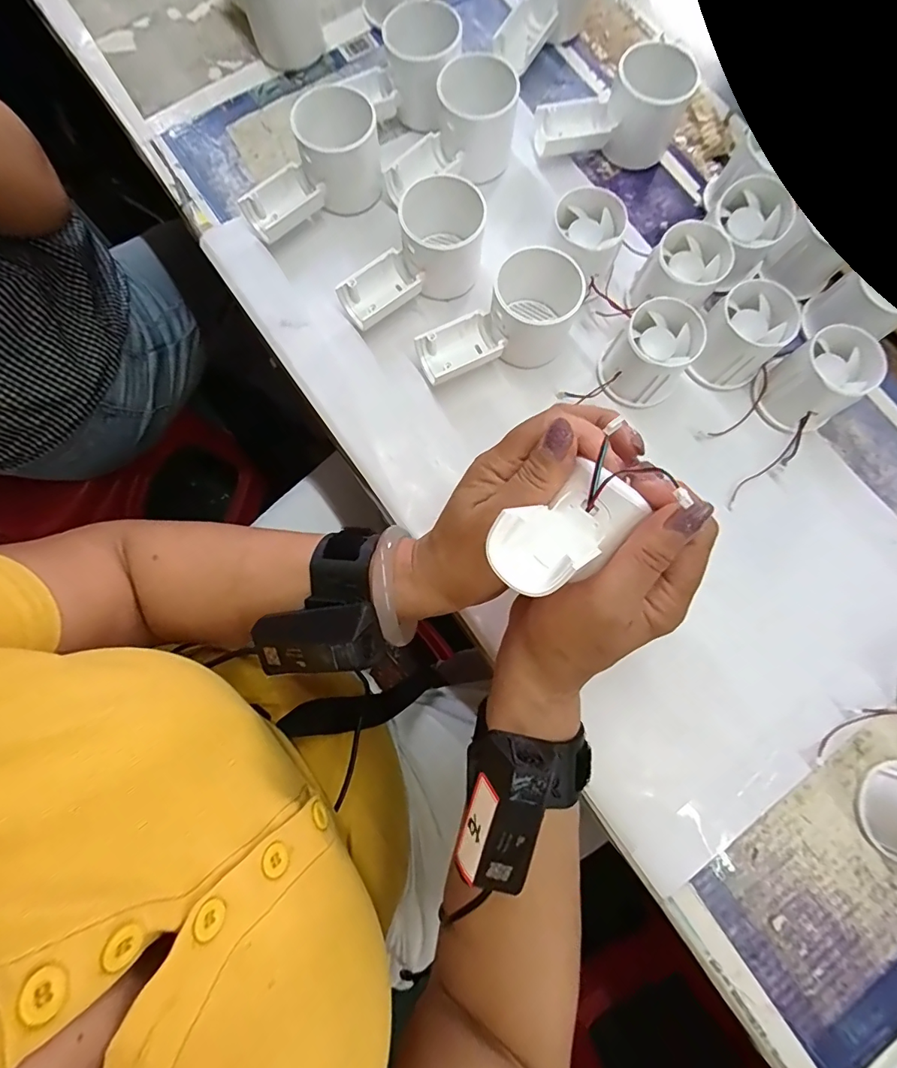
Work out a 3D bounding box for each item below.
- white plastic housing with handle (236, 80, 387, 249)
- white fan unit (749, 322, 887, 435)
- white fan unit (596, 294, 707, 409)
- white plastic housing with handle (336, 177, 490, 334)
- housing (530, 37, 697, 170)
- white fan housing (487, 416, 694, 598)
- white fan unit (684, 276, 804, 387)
[{"bbox_3d":[-0.105,-0.274,0.349,0.115,0.051,0.061,-31,81,-6],"label":"white plastic housing with handle"},{"bbox_3d":[0.255,-0.106,0.323,0.056,0.049,0.054,-36,81,-7],"label":"white fan unit"},{"bbox_3d":[0.140,-0.125,0.327,0.055,0.047,0.057,0,79,0],"label":"white fan unit"},{"bbox_3d":[-0.023,-0.199,0.338,0.121,0.053,0.050,-36,81,-7],"label":"white plastic housing with handle"},{"bbox_3d":[0.127,-0.332,0.365,0.115,0.057,0.049,-5,79,-1],"label":"housing"},{"bbox_3d":[0.049,-0.001,0.199,0.082,0.037,0.039,-25,78,-40],"label":"white fan housing"},{"bbox_3d":[0.206,-0.139,0.330,0.055,0.045,0.052,-43,82,-8],"label":"white fan unit"}]

